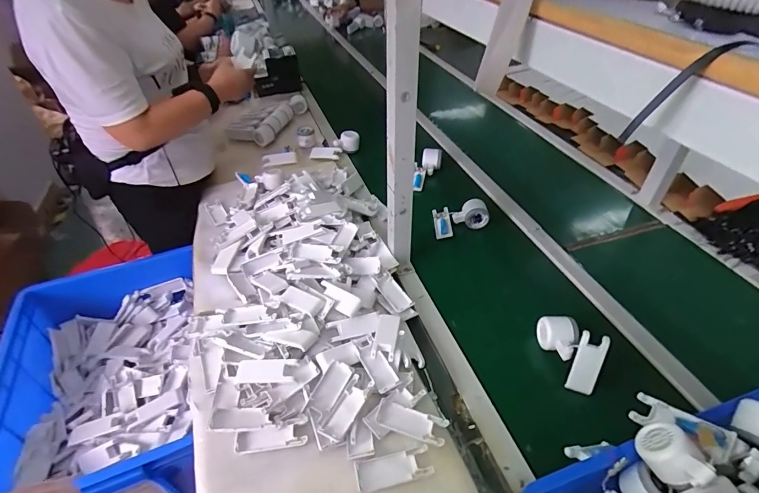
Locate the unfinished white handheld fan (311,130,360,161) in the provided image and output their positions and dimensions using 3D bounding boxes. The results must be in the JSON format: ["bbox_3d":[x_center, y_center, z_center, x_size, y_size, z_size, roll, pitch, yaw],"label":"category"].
[{"bbox_3d":[-0.135,-0.302,1.227,0.161,0.066,0.071,-27,47,-10],"label":"unfinished white handheld fan"}]

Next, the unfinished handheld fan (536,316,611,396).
[{"bbox_3d":[0.320,0.177,0.678,0.058,0.102,0.119,18,9,-40],"label":"unfinished handheld fan"}]

